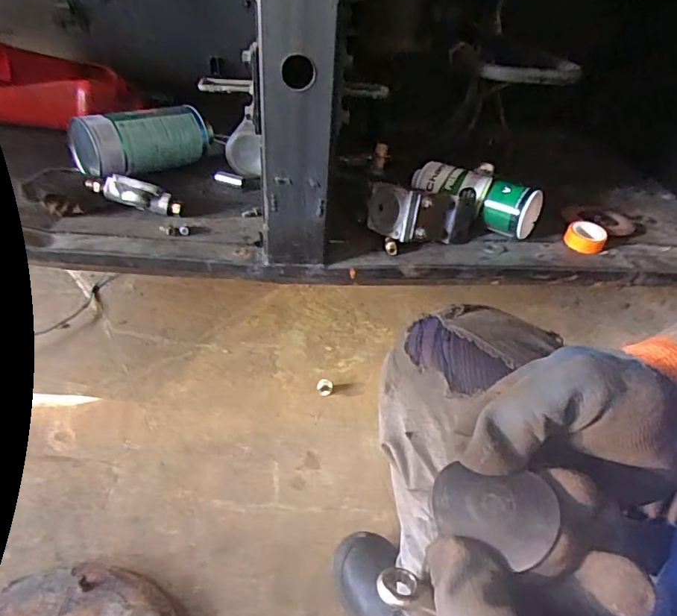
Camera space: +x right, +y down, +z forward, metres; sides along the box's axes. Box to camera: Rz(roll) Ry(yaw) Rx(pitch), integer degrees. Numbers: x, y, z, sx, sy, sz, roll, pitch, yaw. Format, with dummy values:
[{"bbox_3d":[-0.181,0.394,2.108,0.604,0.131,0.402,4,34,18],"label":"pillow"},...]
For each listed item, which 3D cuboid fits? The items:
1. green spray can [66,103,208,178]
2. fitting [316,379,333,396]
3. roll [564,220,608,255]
[{"bbox_3d":[-0.299,-0.257,0.771,0.198,0.093,0.070,-22,20,-38],"label":"green spray can"},{"bbox_3d":[-0.026,0.153,0.972,0.025,0.025,0.025,27,41,27],"label":"fitting"},{"bbox_3d":[0.330,-0.095,0.669,0.049,0.027,0.052,3,36,-2],"label":"roll"}]

